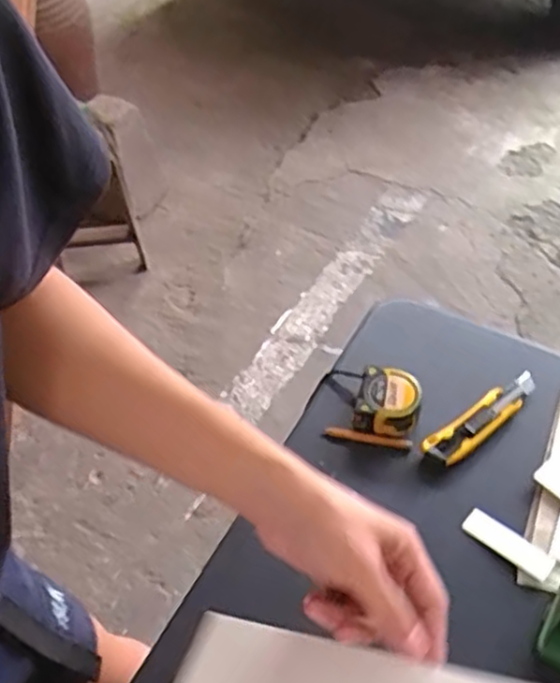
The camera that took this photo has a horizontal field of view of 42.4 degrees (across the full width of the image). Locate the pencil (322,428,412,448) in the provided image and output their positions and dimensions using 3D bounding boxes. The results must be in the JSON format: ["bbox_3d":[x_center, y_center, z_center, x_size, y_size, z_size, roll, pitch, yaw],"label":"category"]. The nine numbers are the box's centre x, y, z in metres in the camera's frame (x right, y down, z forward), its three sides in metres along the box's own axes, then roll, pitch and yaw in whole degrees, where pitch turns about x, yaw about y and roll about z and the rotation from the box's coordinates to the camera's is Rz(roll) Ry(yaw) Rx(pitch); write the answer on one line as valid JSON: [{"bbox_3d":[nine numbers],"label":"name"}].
[{"bbox_3d":[0.091,0.099,0.742,0.088,0.010,0.009,8,50,7],"label":"pencil"}]

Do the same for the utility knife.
[{"bbox_3d":[0.216,0.073,0.752,0.155,0.024,0.033,-32,57,-25],"label":"utility knife"}]

